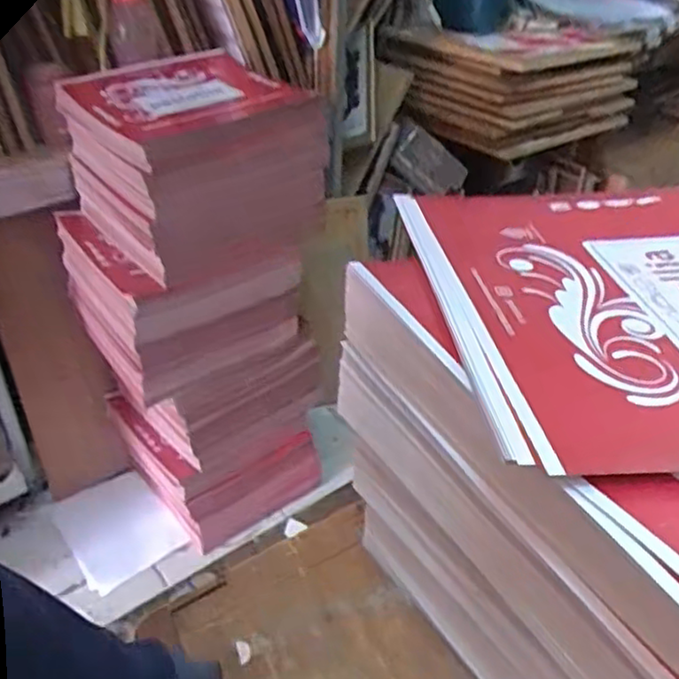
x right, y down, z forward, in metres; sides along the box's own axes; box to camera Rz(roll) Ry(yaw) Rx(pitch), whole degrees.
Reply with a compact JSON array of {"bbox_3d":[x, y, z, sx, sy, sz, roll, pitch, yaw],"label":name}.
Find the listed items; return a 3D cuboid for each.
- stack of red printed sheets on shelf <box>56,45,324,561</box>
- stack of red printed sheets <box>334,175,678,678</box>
[{"bbox_3d":[-0.298,-0.068,1.408,0.398,0.850,0.385,-19,41,-27],"label":"stack of red printed sheets on shelf"},{"bbox_3d":[0.235,0.086,0.492,0.364,0.242,0.396,-15,39,-23],"label":"stack of red printed sheets"}]

